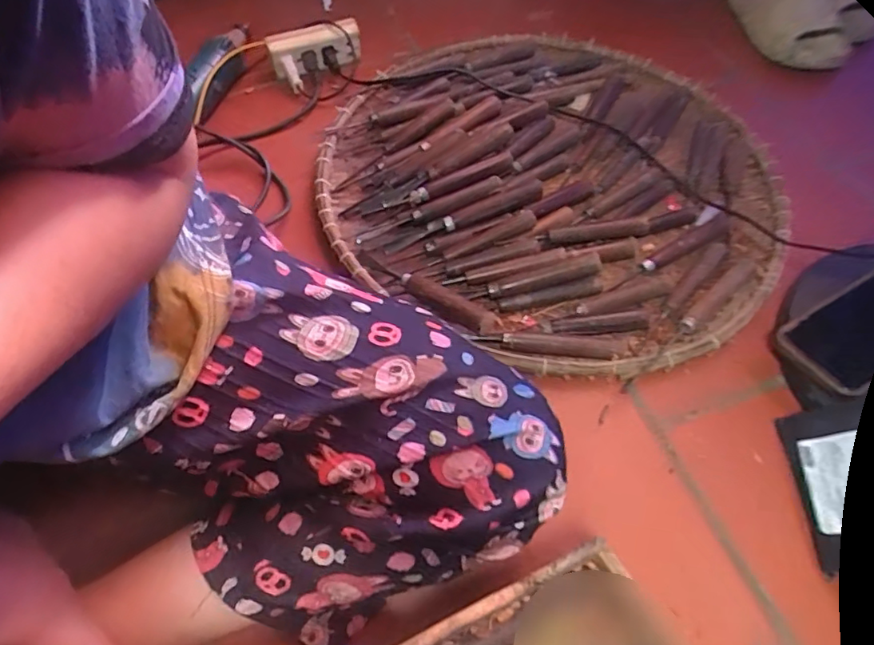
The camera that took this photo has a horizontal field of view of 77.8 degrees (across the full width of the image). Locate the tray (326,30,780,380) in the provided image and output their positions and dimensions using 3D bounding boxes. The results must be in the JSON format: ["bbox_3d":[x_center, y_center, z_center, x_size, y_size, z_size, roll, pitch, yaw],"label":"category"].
[{"bbox_3d":[0.127,-0.177,0.633,0.518,0.044,0.466,31,65,19],"label":"tray"}]

